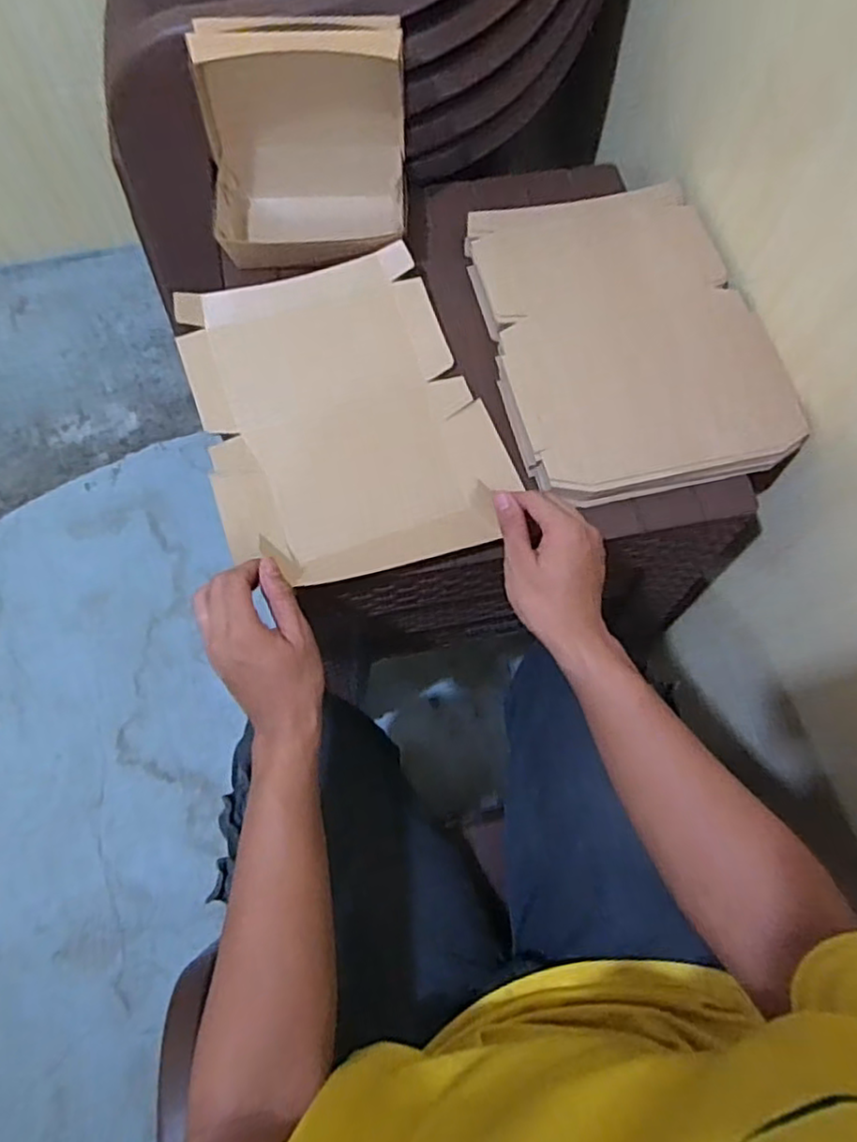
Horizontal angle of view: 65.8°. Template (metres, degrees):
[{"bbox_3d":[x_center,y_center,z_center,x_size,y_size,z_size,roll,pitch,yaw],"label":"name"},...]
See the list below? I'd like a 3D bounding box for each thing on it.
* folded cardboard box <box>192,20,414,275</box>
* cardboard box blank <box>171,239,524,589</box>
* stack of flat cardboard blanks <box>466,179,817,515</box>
[{"bbox_3d":[-0.116,-0.400,0.636,0.185,0.173,0.109,-7,70,-5],"label":"folded cardboard box"},{"bbox_3d":[-0.079,-0.143,0.607,0.245,0.037,0.308,-16,71,-8],"label":"cardboard box blank"},{"bbox_3d":[0.189,-0.232,0.643,0.252,0.022,0.335,-11,70,-7],"label":"stack of flat cardboard blanks"}]

